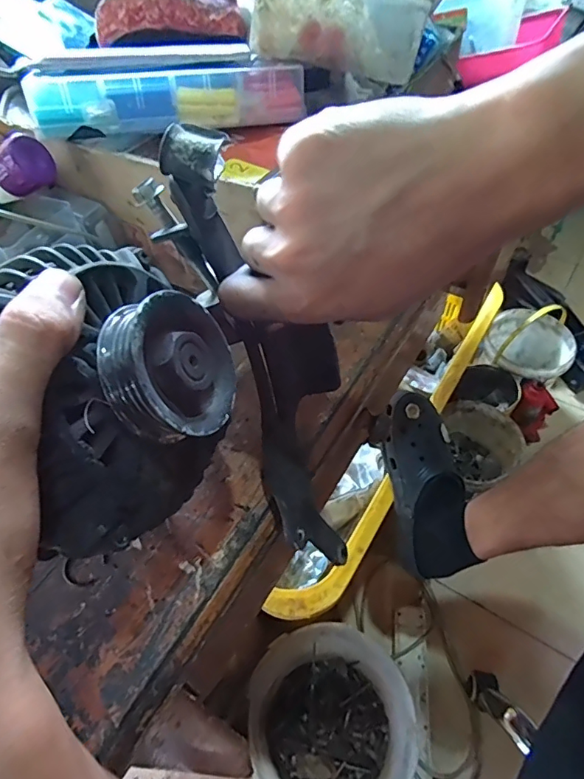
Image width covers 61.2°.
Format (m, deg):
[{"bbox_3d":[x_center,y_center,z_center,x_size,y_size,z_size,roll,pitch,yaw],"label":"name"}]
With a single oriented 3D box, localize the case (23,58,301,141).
[{"bbox_3d":[-0.083,-0.207,0.348,0.187,0.040,0.038,-11,52,-6],"label":"case"}]

